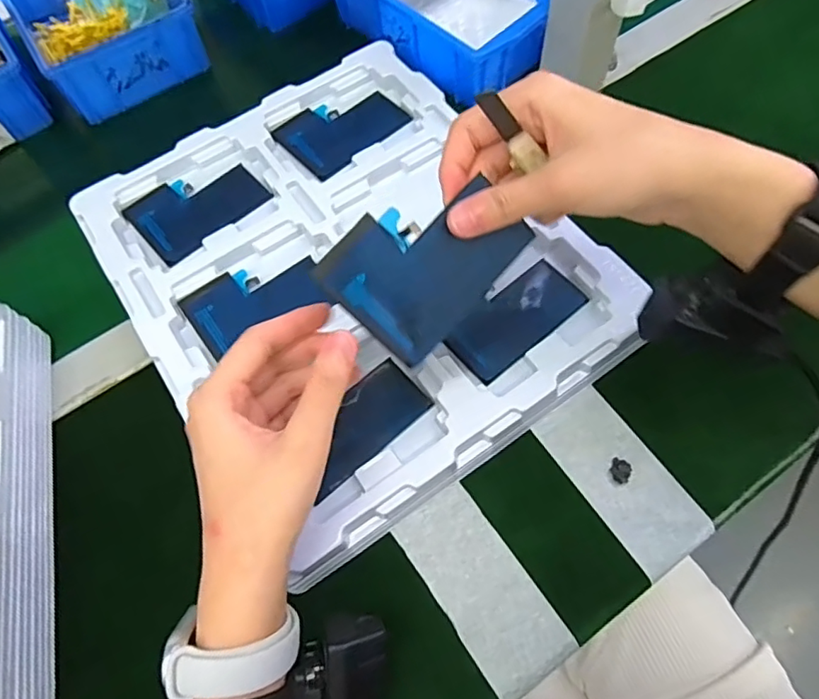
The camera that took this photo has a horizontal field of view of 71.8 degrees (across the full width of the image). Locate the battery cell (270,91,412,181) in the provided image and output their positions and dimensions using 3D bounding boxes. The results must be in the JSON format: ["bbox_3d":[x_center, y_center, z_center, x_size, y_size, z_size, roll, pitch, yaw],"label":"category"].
[{"bbox_3d":[-0.054,-0.174,0.442,0.091,0.008,0.070,-39,69,-15],"label":"battery cell"}]

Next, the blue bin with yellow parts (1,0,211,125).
[{"bbox_3d":[-0.296,-0.318,0.531,0.136,0.055,0.198,-33,67,-12],"label":"blue bin with yellow parts"}]

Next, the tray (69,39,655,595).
[{"bbox_3d":[-0.043,-0.062,0.389,0.279,0.035,0.328,-33,67,-12],"label":"tray"}]

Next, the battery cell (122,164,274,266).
[{"bbox_3d":[-0.156,-0.107,0.418,0.090,0.005,0.068,-41,69,-15],"label":"battery cell"}]

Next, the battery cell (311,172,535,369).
[{"bbox_3d":[0.008,-0.043,0.265,0.085,0.004,0.066,-46,106,-2],"label":"battery cell"}]

